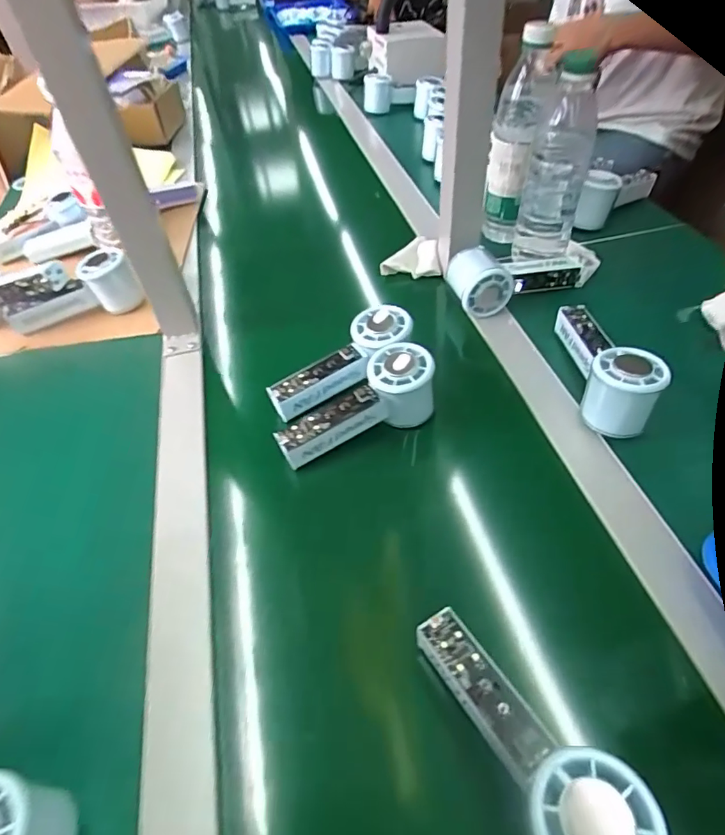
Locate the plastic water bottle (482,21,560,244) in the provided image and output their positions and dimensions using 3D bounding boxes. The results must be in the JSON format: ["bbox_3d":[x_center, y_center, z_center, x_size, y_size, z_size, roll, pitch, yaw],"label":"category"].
[{"bbox_3d":[0.180,-0.317,0.584,0.058,0.213,0.072,10,50,14],"label":"plastic water bottle"}]

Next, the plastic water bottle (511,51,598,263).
[{"bbox_3d":[0.208,-0.262,0.543,0.064,0.196,0.079,10,50,14],"label":"plastic water bottle"}]

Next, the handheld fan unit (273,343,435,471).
[{"bbox_3d":[-0.007,-0.012,0.437,0.141,0.060,0.049,-19,49,-11],"label":"handheld fan unit"}]

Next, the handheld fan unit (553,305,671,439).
[{"bbox_3d":[0.216,-0.057,0.448,0.053,0.053,0.149,-2,48,4],"label":"handheld fan unit"}]

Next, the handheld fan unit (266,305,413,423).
[{"bbox_3d":[-0.019,-0.051,0.468,0.150,0.041,0.045,-39,54,-5],"label":"handheld fan unit"}]

